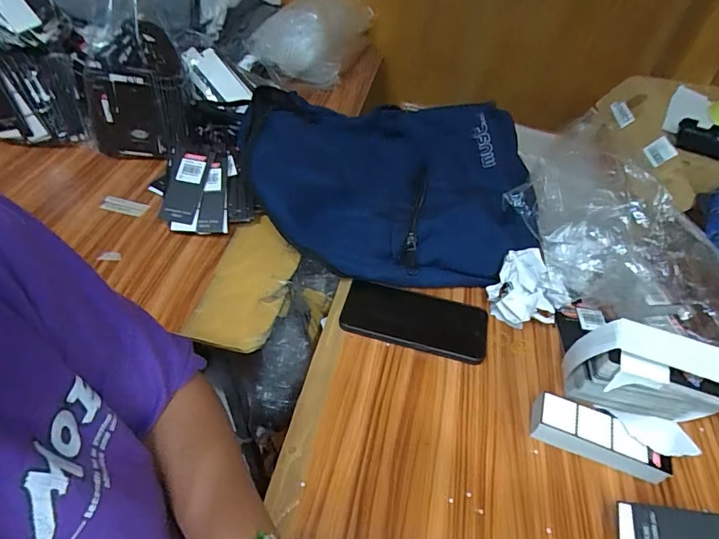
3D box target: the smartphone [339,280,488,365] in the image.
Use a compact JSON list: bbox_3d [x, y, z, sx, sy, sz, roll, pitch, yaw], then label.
[{"bbox_3d":[0.066,0.060,0.521,0.169,0.014,0.078,13,47,5],"label":"smartphone"}]

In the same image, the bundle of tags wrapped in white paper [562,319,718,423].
[{"bbox_3d":[0.289,0.111,0.444,0.132,0.104,0.044,14,47,6],"label":"bundle of tags wrapped in white paper"}]

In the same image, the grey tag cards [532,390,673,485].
[{"bbox_3d":[0.232,0.165,0.428,0.124,0.041,0.035,20,48,11],"label":"grey tag cards"}]

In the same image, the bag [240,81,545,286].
[{"bbox_3d":[0.024,-0.134,0.631,0.397,0.111,0.325,10,47,2],"label":"bag"}]

